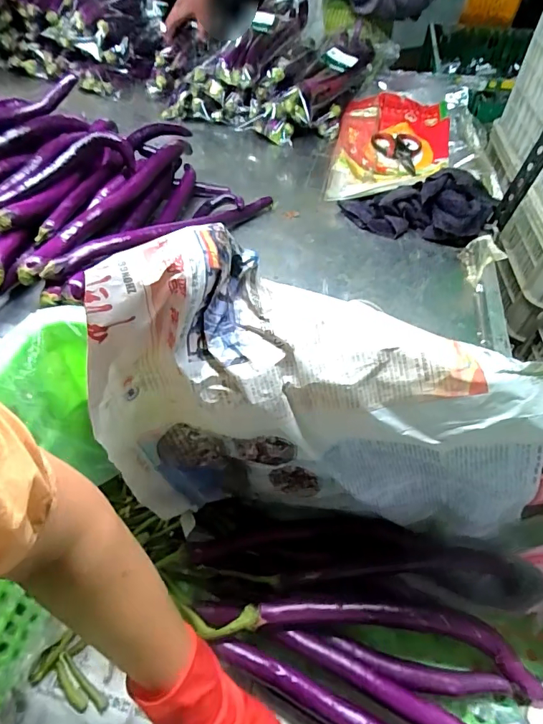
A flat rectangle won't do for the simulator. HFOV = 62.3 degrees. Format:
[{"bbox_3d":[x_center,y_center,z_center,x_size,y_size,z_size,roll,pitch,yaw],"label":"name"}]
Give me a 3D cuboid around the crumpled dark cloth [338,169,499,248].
[{"bbox_3d":[0.226,-0.246,0.715,0.233,0.082,0.089,5,48,20],"label":"crumpled dark cloth"}]

